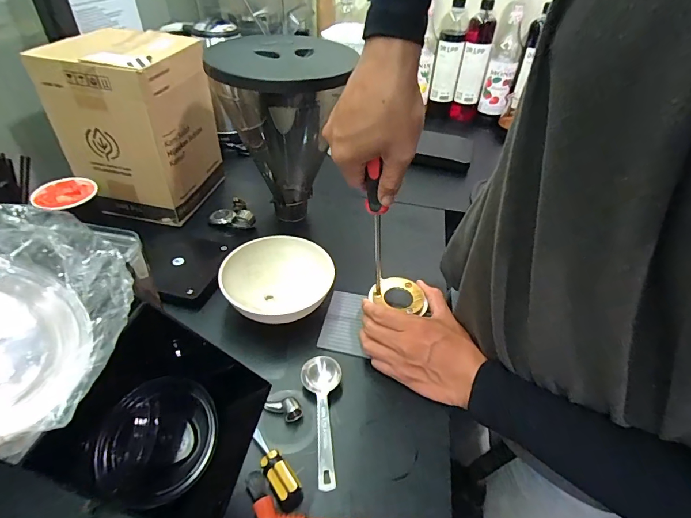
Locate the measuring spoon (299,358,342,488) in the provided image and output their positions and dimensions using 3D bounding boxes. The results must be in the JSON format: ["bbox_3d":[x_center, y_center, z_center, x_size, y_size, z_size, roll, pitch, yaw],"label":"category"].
[{"bbox_3d":[-0.021,0.162,0.402,0.041,0.017,0.131,-3,42,-7],"label":"measuring spoon"}]

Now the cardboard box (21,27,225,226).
[{"bbox_3d":[-0.321,-0.208,0.618,0.165,0.240,0.163,8,41,5],"label":"cardboard box"}]

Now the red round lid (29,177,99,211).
[{"bbox_3d":[-0.384,-0.090,0.534,0.077,0.013,0.064,-30,51,-32],"label":"red round lid"}]

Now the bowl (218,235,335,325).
[{"bbox_3d":[-0.089,0.030,0.519,0.123,0.061,0.131,2,41,-2],"label":"bowl"}]

